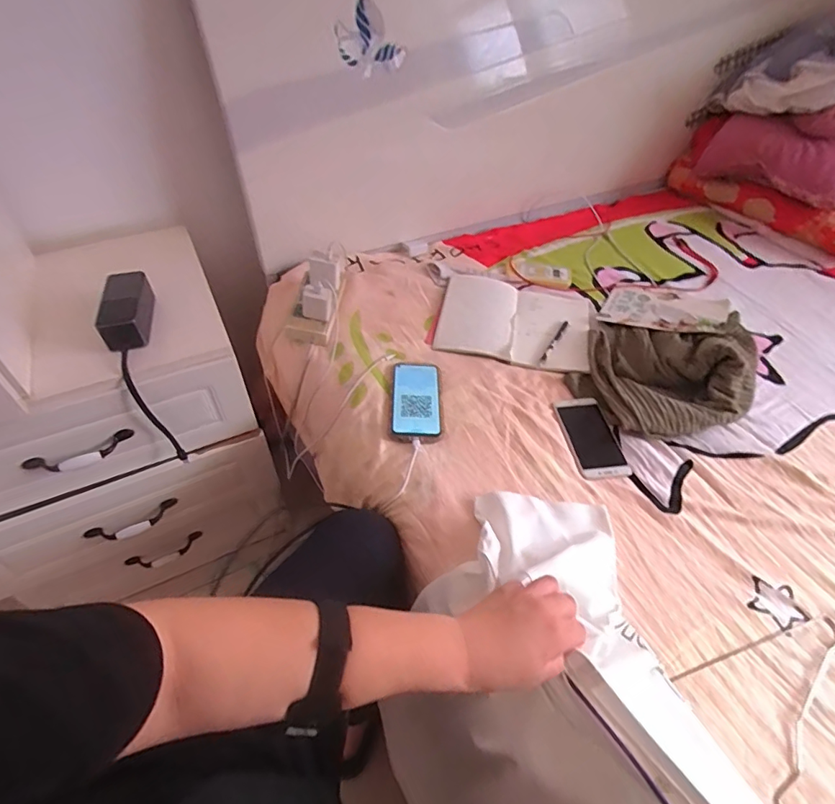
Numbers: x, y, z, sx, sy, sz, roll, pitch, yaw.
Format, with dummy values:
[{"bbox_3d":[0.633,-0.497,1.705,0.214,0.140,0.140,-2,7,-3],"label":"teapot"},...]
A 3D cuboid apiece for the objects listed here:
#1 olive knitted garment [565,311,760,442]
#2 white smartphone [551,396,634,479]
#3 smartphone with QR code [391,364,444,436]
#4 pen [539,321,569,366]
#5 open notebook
[{"bbox_3d":[0.416,-0.078,0.801,0.264,0.089,0.317,23,51,22],"label":"olive knitted garment"},{"bbox_3d":[0.263,0.053,0.749,0.073,0.005,0.153,-6,46,-4],"label":"white smartphone"},{"bbox_3d":[-0.002,-0.008,0.772,0.076,0.017,0.163,0,47,0],"label":"smartphone with QR code"},{"bbox_3d":[0.247,-0.107,0.883,0.012,0.007,0.131,24,52,23],"label":"pen"},{"bbox_3d":[0.177,-0.158,0.914,0.280,0.023,0.218,9,47,11],"label":"open notebook"}]

